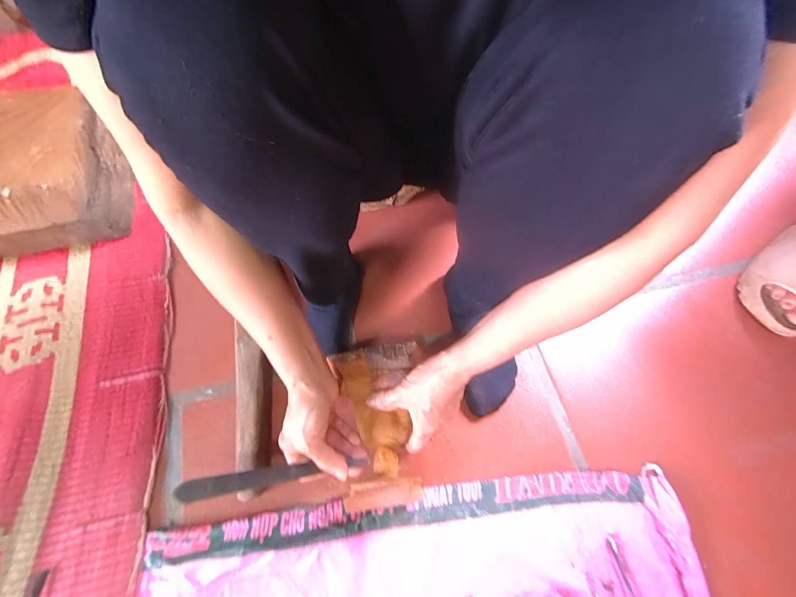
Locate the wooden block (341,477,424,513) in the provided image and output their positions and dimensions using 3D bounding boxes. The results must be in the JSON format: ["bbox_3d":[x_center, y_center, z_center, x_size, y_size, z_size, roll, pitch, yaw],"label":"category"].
[{"bbox_3d":[-0.018,0.207,0.372,0.086,0.013,0.025,-14,66,8],"label":"wooden block"}]

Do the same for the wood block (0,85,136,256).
[{"bbox_3d":[-0.591,-0.218,0.586,0.246,0.092,0.273,-12,66,-7],"label":"wood block"}]

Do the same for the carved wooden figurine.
[{"bbox_3d":[-0.022,0.132,0.416,0.097,0.057,0.136,-6,66,-4],"label":"carved wooden figurine"}]

